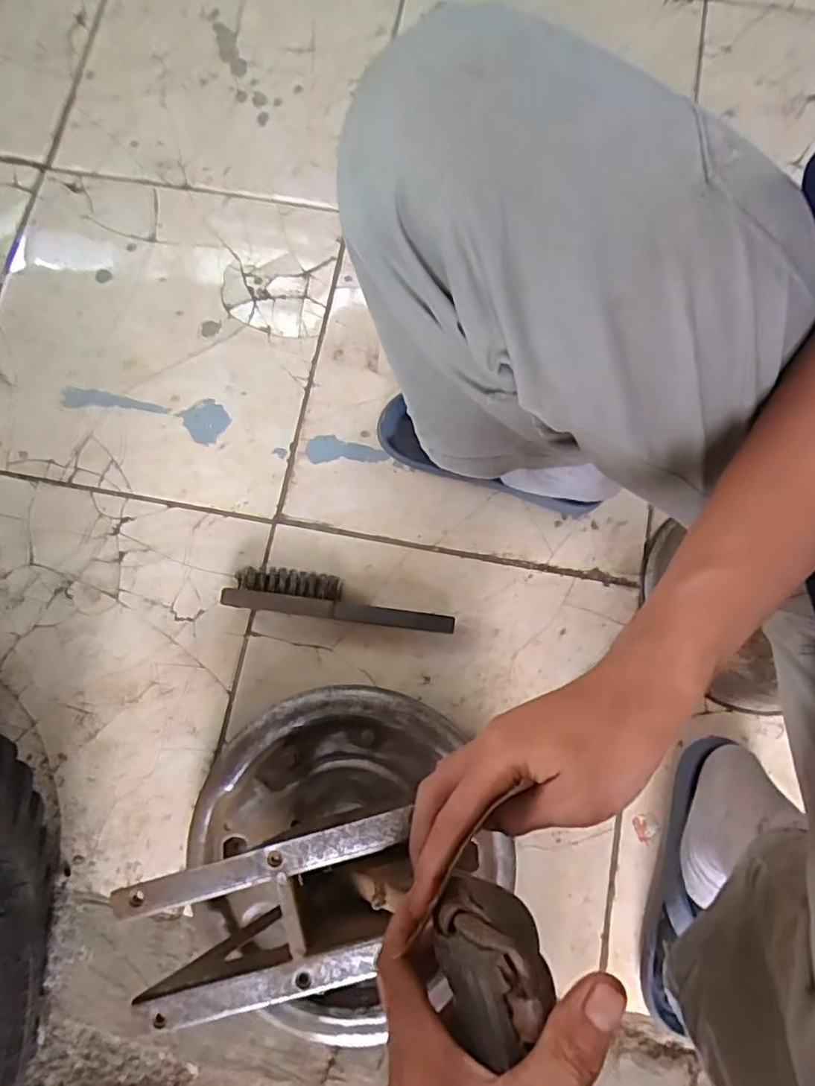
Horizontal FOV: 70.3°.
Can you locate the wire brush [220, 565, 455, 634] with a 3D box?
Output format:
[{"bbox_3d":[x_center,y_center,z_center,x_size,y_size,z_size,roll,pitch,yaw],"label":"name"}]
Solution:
[{"bbox_3d":[-0.069,0.057,0.600,0.232,0.031,0.045,7,79,2],"label":"wire brush"}]

